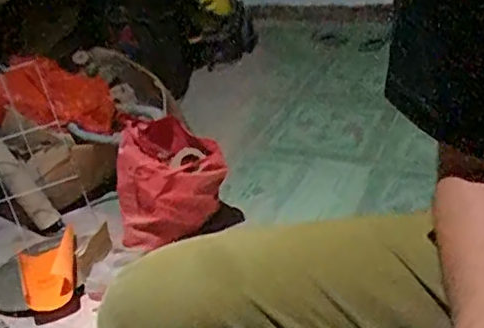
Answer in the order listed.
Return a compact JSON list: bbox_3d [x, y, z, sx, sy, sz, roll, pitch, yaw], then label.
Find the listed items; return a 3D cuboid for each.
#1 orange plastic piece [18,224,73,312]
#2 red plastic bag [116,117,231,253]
[{"bbox_3d":[-0.466,0.245,1.460,0.141,0.067,0.247,-16,30,-13],"label":"orange plastic piece"},{"bbox_3d":[-0.174,0.059,1.503,0.277,0.264,0.258,-11,29,-4],"label":"red plastic bag"}]

